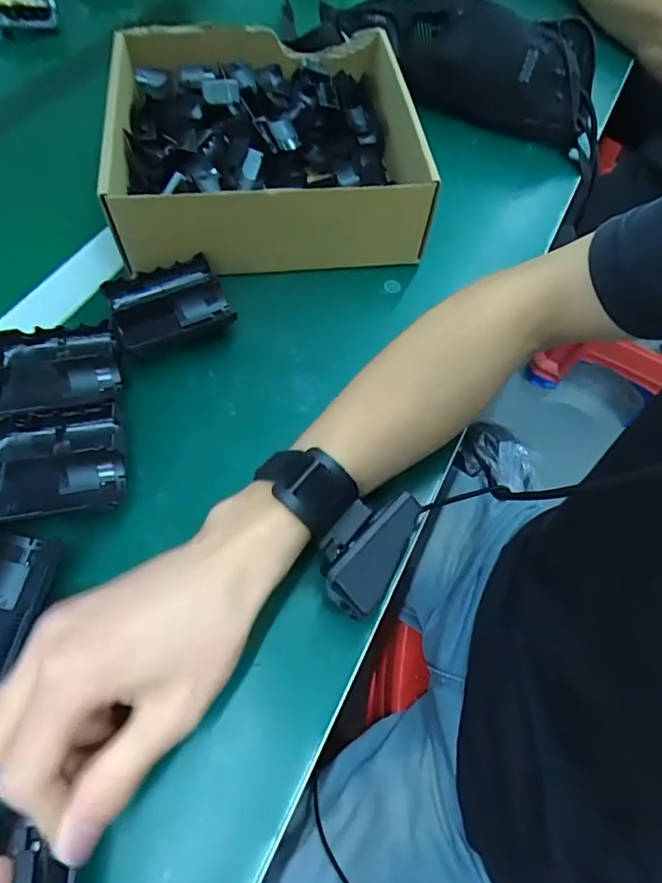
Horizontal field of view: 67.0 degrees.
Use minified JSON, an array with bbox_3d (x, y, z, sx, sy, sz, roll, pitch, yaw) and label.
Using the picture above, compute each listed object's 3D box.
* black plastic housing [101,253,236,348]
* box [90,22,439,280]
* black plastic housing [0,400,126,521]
[{"bbox_3d":[-0.116,-0.099,0.359,0.078,0.022,0.059,-19,64,-14],"label":"black plastic housing"},{"bbox_3d":[-0.048,-0.256,0.432,0.258,0.069,0.229,-6,62,-7],"label":"box"},{"bbox_3d":[-0.164,0.012,0.298,0.077,0.023,0.065,-14,63,-11],"label":"black plastic housing"}]

